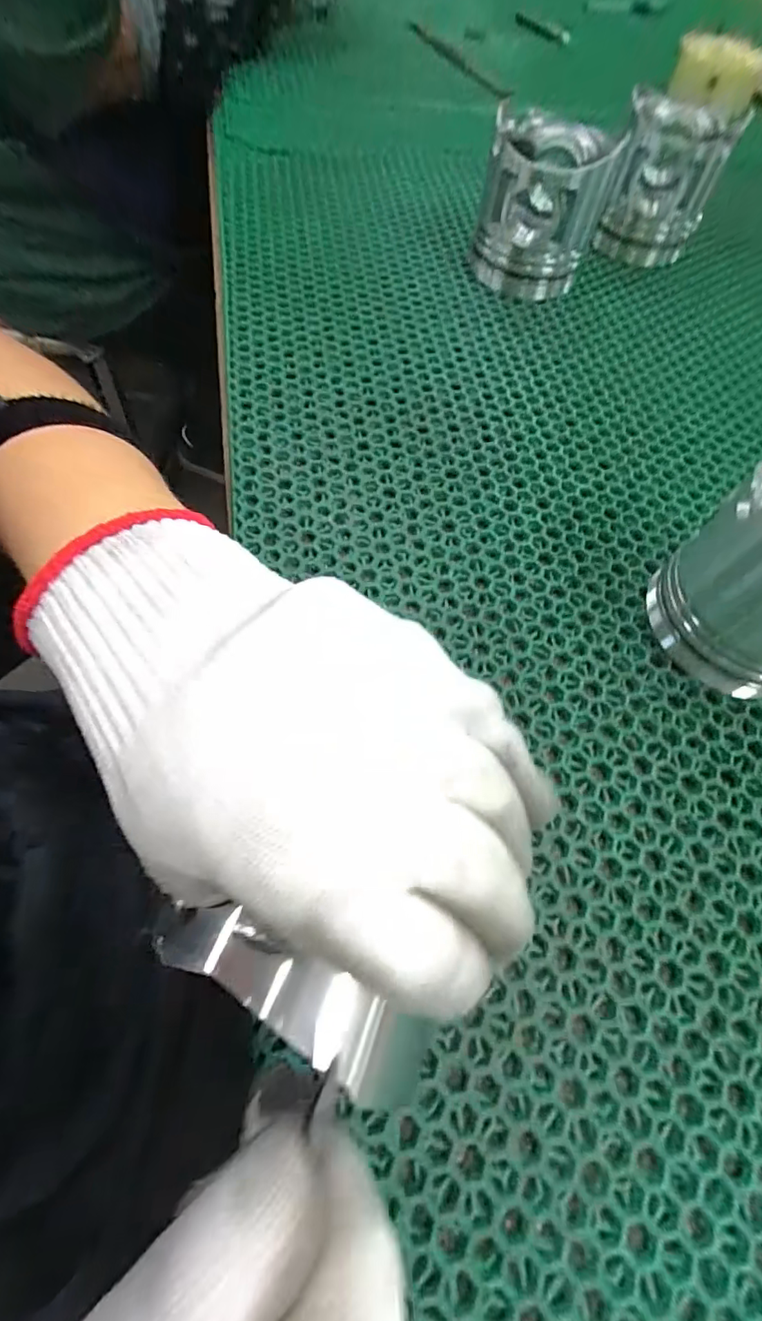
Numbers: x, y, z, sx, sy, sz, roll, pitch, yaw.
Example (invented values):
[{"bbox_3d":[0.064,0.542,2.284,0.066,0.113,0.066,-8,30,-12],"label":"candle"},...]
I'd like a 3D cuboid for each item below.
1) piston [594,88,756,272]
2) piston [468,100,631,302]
[{"bbox_3d":[0.234,-0.404,0.435,0.087,0.085,0.089,23,65,7],"label":"piston"},{"bbox_3d":[0.124,-0.354,0.398,0.088,0.090,0.097,18,64,5],"label":"piston"}]

